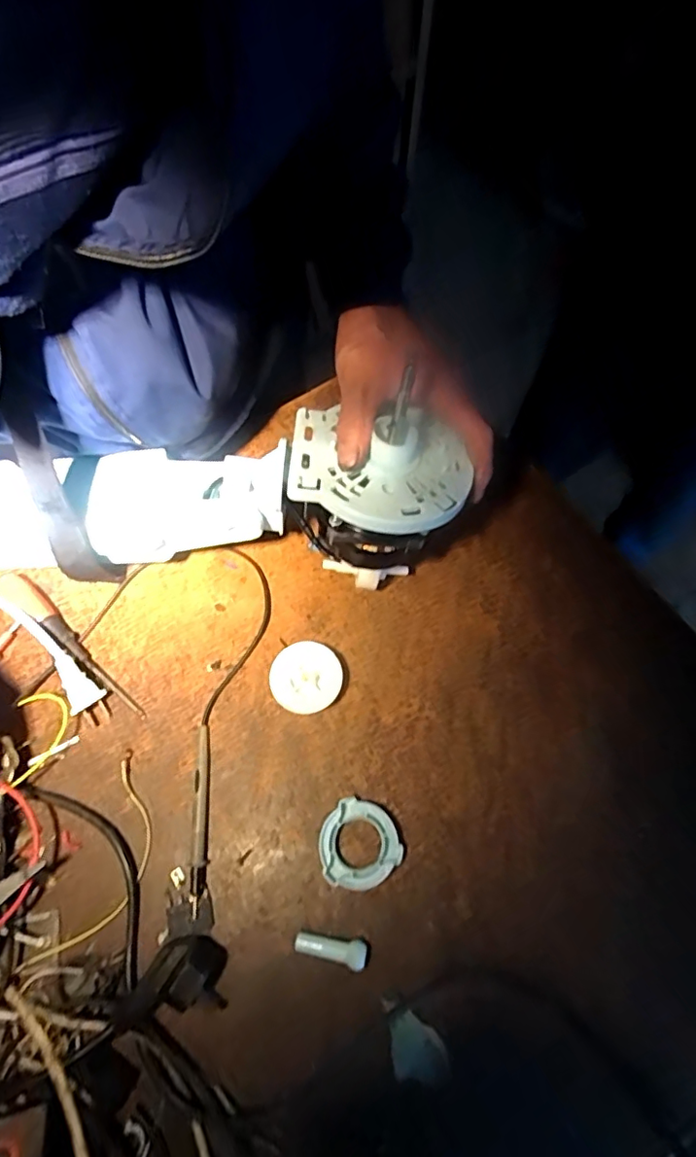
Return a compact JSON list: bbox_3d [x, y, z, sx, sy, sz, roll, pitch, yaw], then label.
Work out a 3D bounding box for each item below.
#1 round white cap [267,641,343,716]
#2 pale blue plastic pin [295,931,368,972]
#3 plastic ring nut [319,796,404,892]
[{"bbox_3d":[-0.032,0.077,0.422,0.053,0.020,0.052,-26,68,-10],"label":"round white cap"},{"bbox_3d":[-0.012,0.241,0.355,0.047,0.012,0.015,8,66,4],"label":"pale blue plastic pin"},{"bbox_3d":[0.006,0.183,0.378,0.054,0.012,0.056,-26,68,-10],"label":"plastic ring nut"}]

